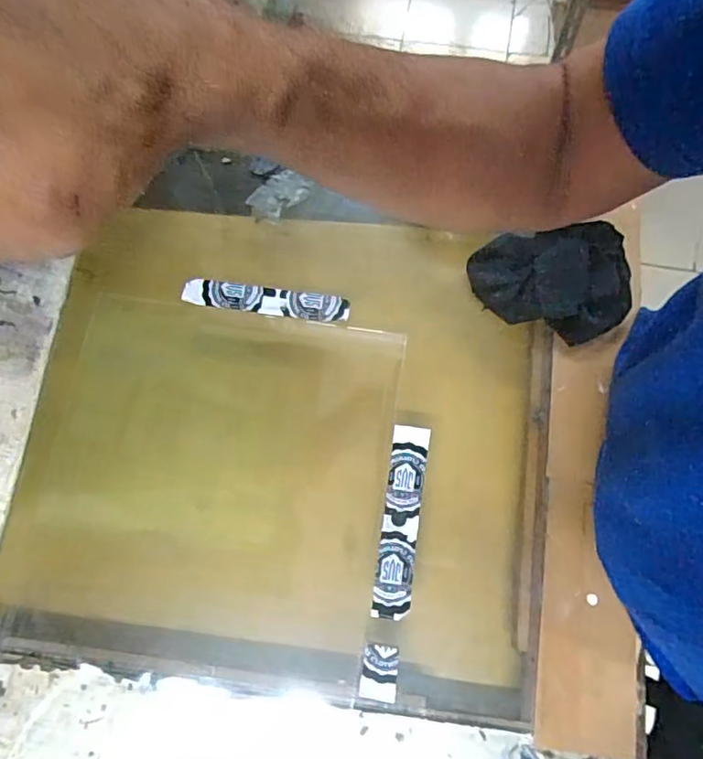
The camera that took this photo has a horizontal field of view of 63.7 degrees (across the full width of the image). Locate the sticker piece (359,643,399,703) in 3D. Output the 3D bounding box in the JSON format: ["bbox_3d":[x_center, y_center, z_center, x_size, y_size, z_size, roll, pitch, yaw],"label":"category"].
[{"bbox_3d":[0.023,0.233,0.451,0.028,0.006,0.040,8,73,4],"label":"sticker piece"}]

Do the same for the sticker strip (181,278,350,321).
[{"bbox_3d":[-0.082,-0.076,0.540,0.157,0.006,0.027,8,84,3],"label":"sticker strip"}]

